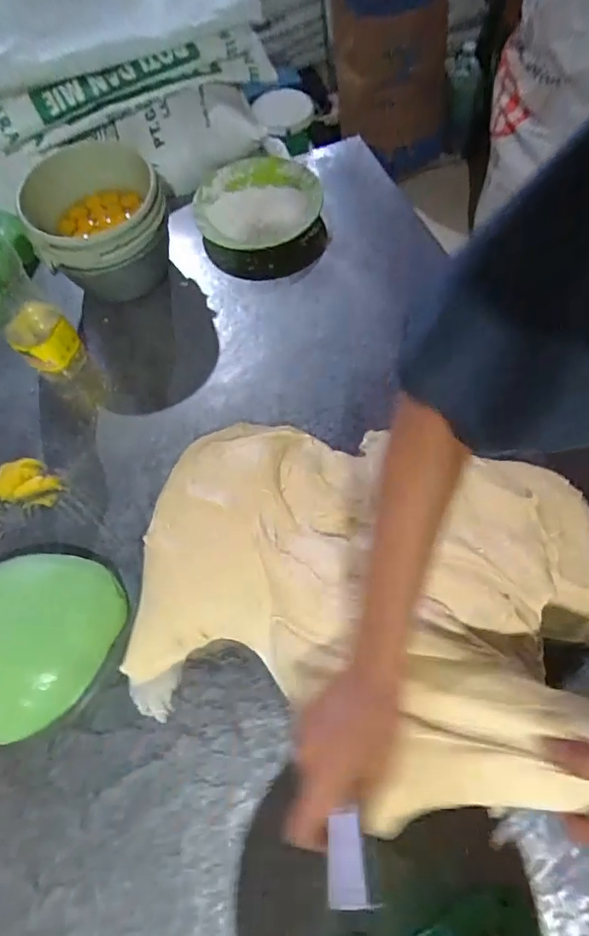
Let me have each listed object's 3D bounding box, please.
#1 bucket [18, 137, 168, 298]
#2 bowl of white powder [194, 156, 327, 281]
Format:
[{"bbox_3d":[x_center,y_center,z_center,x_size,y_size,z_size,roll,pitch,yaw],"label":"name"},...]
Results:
[{"bbox_3d":[-0.287,-0.361,0.763,0.190,0.167,0.171,-16,65,-3],"label":"bucket"},{"bbox_3d":[-0.054,-0.434,0.862,0.229,0.060,0.266,-8,65,1],"label":"bowl of white powder"}]

